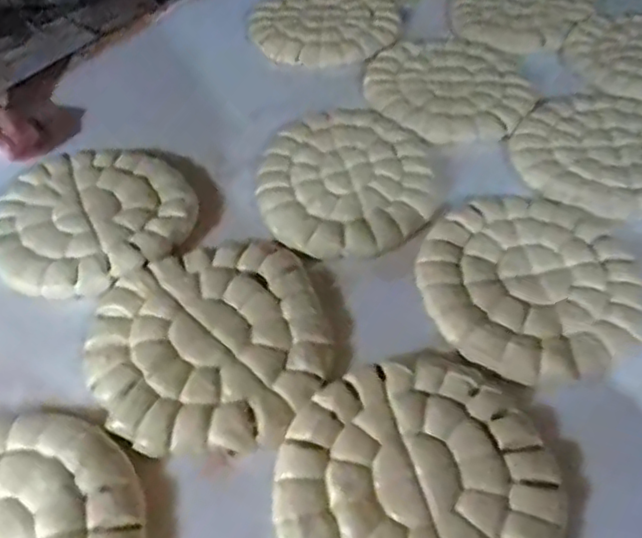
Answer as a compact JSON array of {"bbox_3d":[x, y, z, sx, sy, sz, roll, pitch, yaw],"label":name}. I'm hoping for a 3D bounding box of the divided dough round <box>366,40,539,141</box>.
[{"bbox_3d":[0.211,-0.292,1.041,0.246,0.045,0.252,-1,48,2],"label":"divided dough round"}]

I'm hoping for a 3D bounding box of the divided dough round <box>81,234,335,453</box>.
[{"bbox_3d":[-0.124,0.074,0.718,0.255,0.023,0.261,-1,48,2],"label":"divided dough round"}]

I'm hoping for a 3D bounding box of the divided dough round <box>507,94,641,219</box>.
[{"bbox_3d":[0.407,-0.165,0.924,0.249,0.032,0.270,26,54,24],"label":"divided dough round"}]

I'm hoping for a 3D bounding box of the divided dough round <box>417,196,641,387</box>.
[{"bbox_3d":[0.245,0.008,0.768,0.261,0.032,0.254,-1,48,2],"label":"divided dough round"}]

